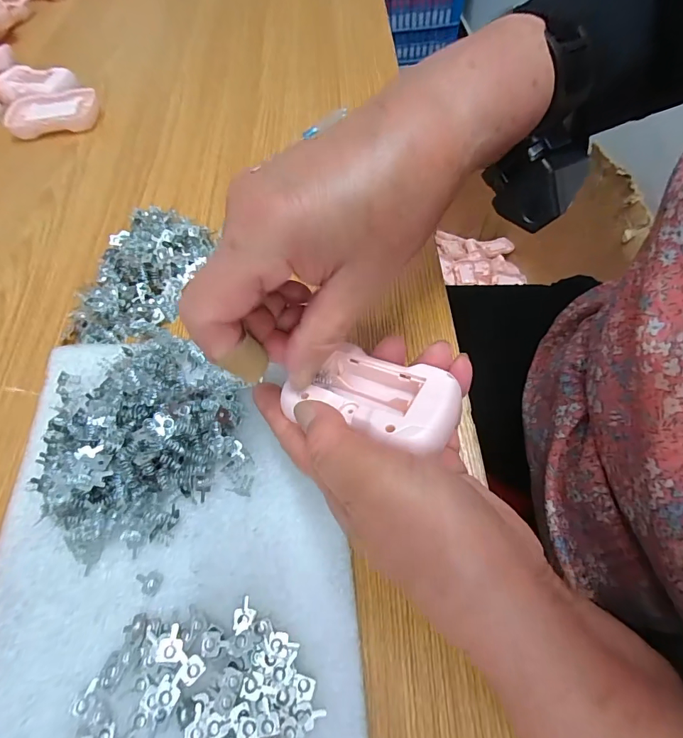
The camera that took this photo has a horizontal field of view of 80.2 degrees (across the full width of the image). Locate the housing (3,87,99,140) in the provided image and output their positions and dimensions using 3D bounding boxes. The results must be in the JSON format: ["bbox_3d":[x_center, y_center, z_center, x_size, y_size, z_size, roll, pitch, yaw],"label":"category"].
[{"bbox_3d":[-0.300,-0.266,0.421,0.085,0.017,0.050,-13,62,-3],"label":"housing"}]

